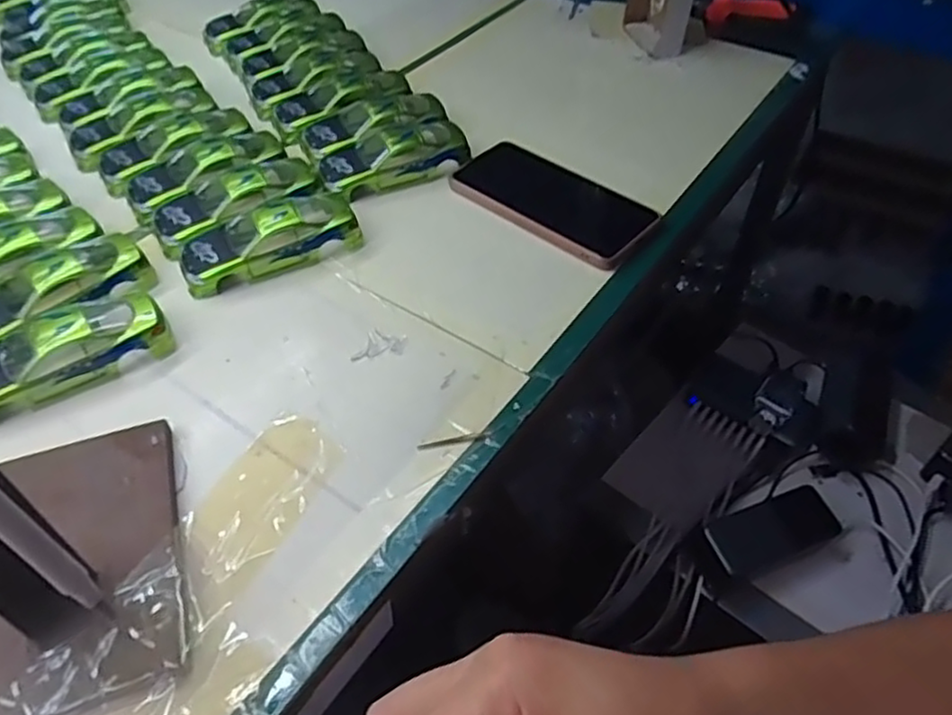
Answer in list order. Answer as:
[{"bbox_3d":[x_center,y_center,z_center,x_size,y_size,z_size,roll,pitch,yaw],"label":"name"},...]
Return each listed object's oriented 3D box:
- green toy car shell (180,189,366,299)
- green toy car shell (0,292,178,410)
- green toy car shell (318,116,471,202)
[{"bbox_3d":[-0.156,-0.094,0.515,0.128,0.035,0.063,-23,53,-20],"label":"green toy car shell"},{"bbox_3d":[-0.265,-0.008,0.437,0.128,0.034,0.059,-27,54,-23],"label":"green toy car shell"},{"bbox_3d":[-0.069,-0.172,0.583,0.122,0.033,0.057,-18,51,-16],"label":"green toy car shell"}]

